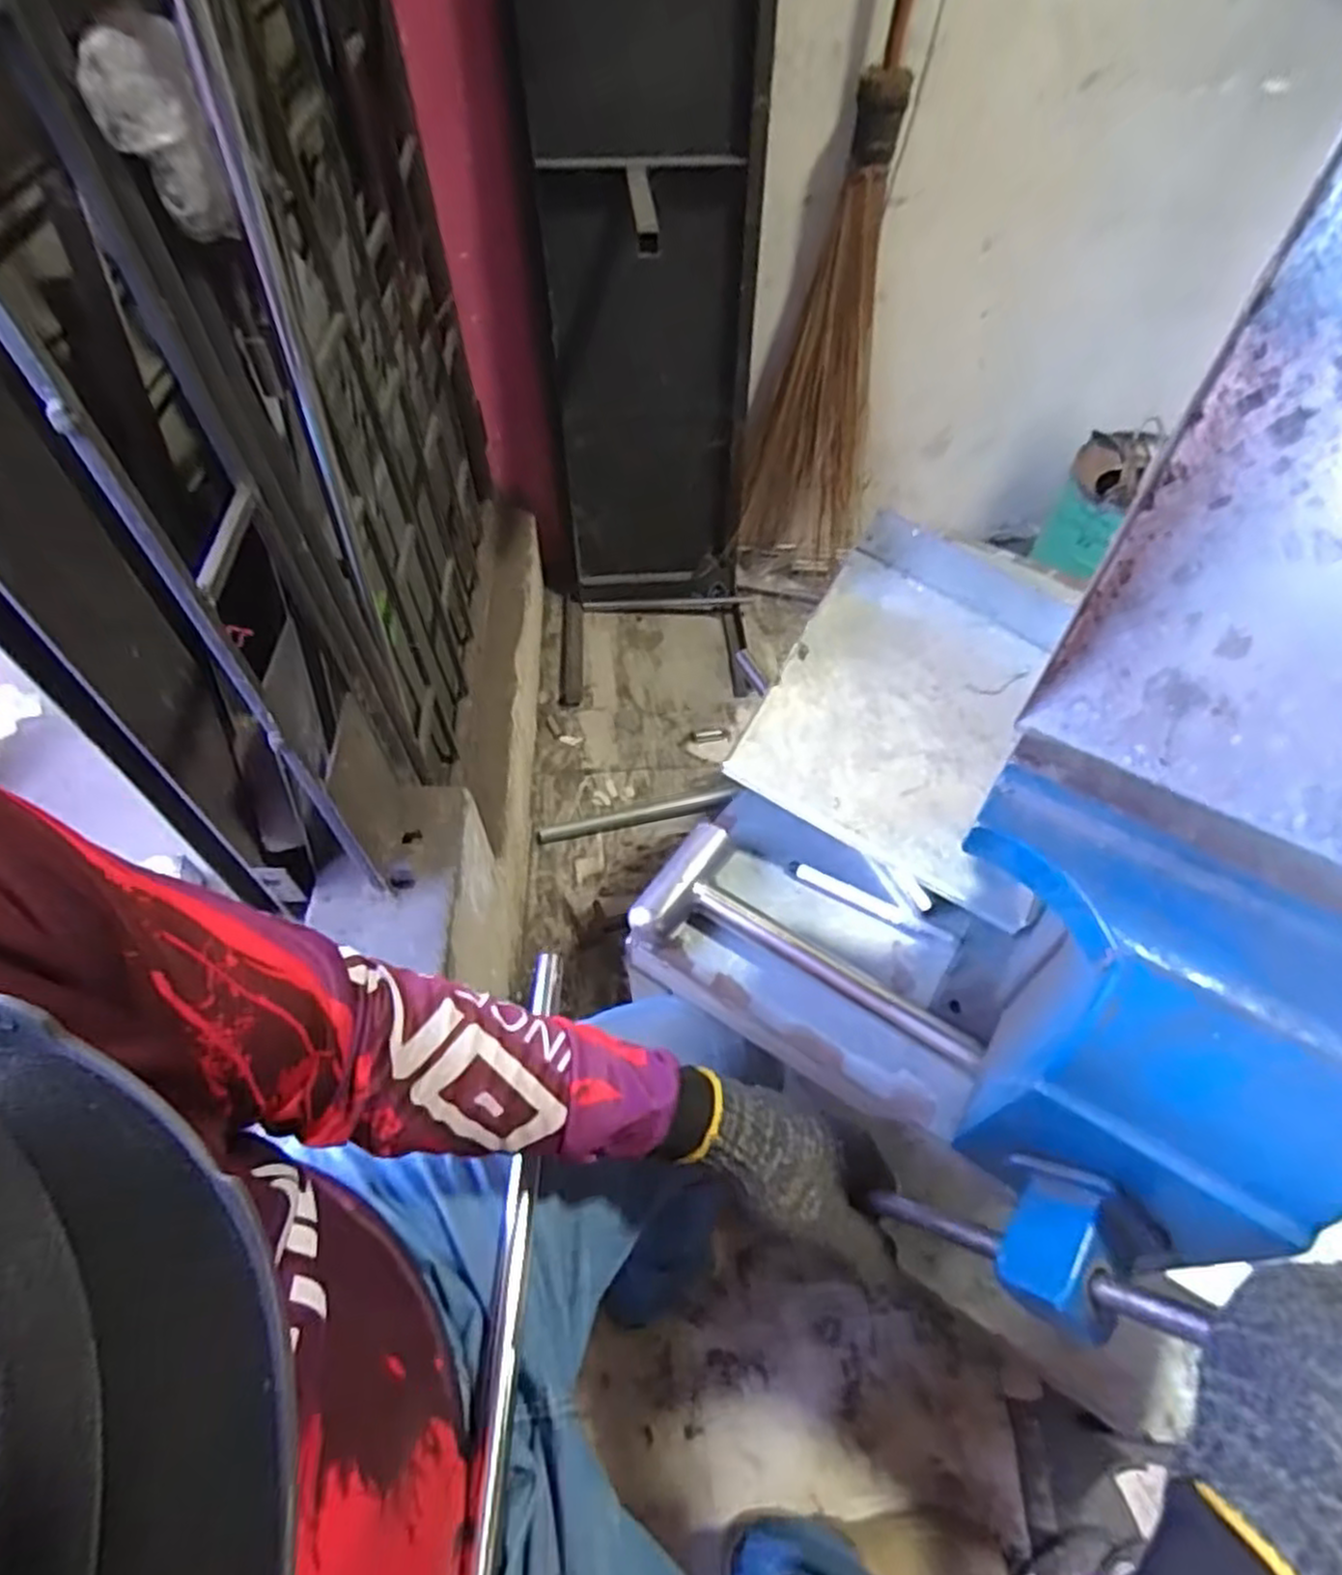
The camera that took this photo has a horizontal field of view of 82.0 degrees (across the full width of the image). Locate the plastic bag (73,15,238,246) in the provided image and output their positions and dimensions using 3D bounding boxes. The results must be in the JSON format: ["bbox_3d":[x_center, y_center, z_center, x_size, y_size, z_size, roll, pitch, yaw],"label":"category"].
[{"bbox_3d":[-0.275,-0.351,0.420,0.049,0.093,0.055,-20,57,-13],"label":"plastic bag"}]

